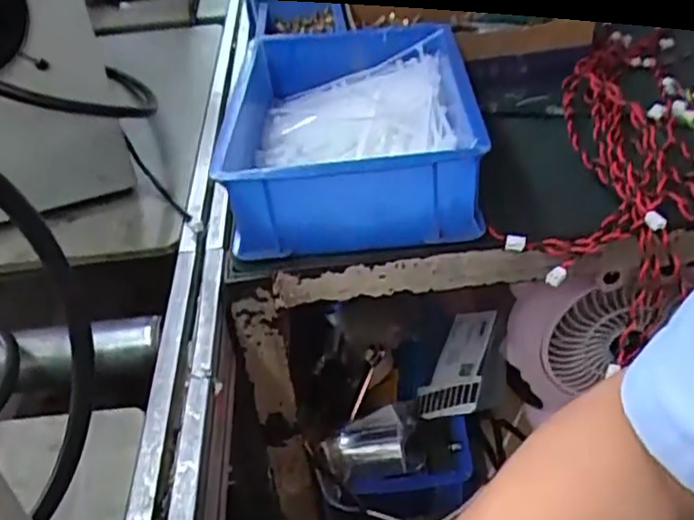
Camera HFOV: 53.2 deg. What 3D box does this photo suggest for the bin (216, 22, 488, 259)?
[{"bbox_3d":[0.002,-0.110,0.612,0.205,0.105,0.256,-2,37,4],"label":"bin"}]

